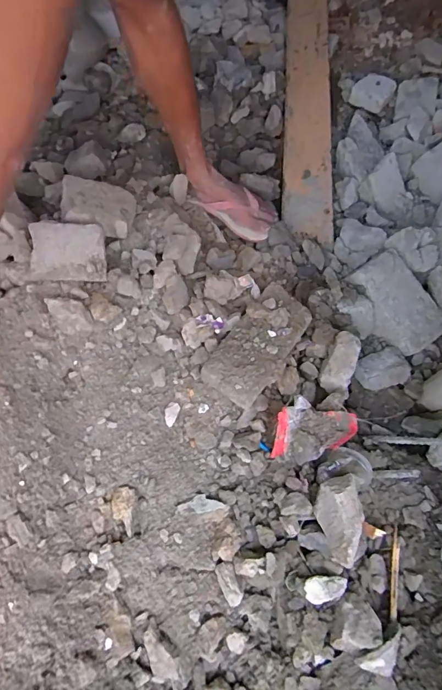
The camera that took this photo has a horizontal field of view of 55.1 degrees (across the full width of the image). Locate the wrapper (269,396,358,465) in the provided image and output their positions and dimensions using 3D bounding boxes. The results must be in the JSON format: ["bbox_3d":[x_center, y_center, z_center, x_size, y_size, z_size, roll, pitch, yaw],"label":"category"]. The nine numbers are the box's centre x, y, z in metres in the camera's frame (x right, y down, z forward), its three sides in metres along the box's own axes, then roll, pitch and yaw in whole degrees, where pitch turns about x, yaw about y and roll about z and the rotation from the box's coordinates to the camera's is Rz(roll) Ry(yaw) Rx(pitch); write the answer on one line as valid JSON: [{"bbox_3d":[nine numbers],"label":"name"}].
[{"bbox_3d":[0.145,0.144,0.680,0.112,0.033,0.108,21,99,13],"label":"wrapper"}]

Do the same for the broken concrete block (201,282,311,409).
[{"bbox_3d":[0.069,-0.001,0.735,0.111,0.071,0.217,32,71,13],"label":"broken concrete block"}]

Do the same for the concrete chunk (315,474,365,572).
[{"bbox_3d":[0.174,0.247,0.606,0.071,0.083,0.109,-15,67,-6],"label":"concrete chunk"}]

